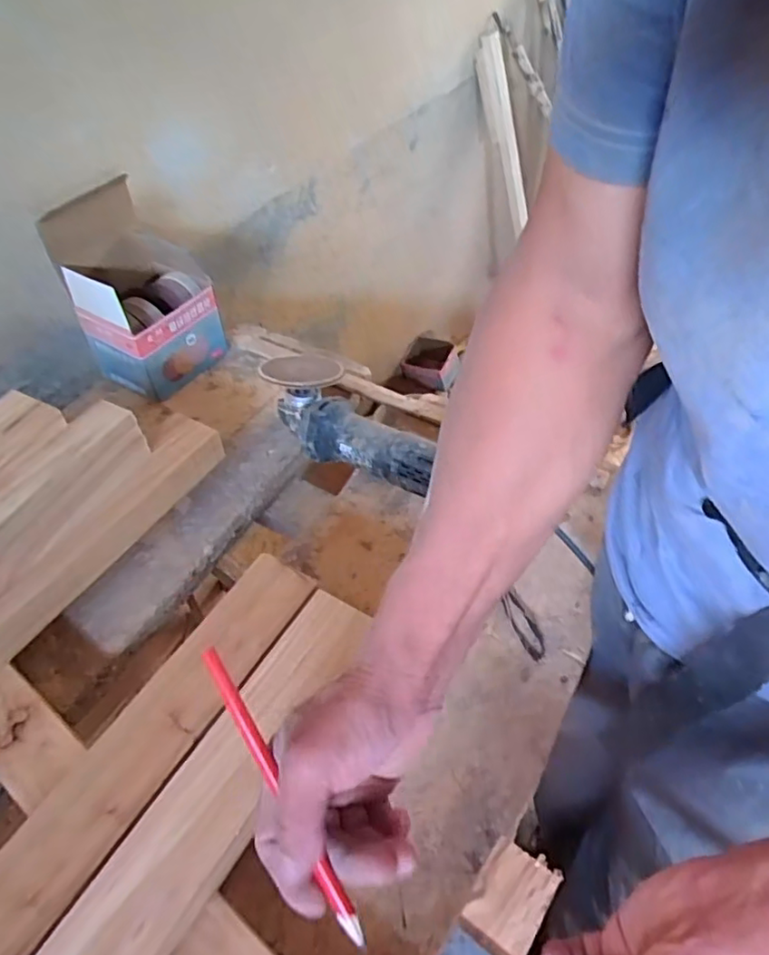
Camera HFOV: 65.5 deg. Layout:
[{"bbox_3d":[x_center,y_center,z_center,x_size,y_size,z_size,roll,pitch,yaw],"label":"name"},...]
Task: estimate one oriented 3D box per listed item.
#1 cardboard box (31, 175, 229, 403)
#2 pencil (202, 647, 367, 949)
[{"bbox_3d":[-0.285,-0.218,0.707,0.109,0.199,0.134,25,54,21],"label":"cardboard box"},{"bbox_3d":[-0.056,0.168,0.321,0.010,0.010,0.169,-28,76,-22],"label":"pencil"}]

